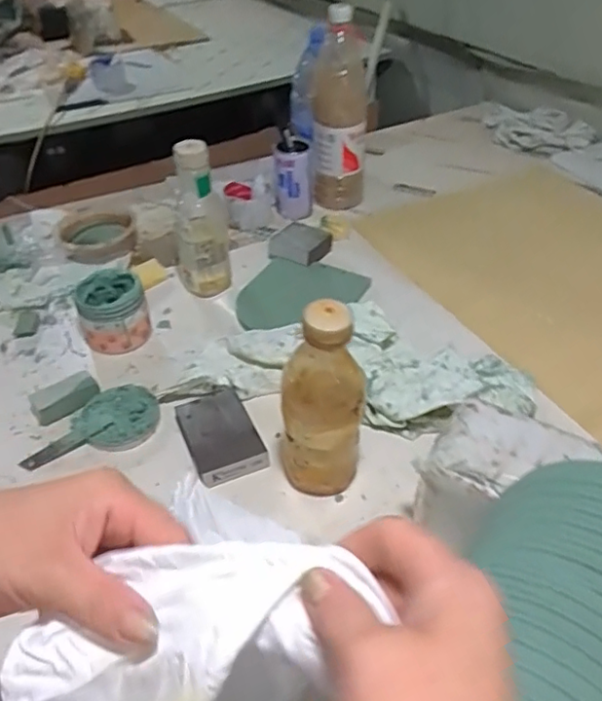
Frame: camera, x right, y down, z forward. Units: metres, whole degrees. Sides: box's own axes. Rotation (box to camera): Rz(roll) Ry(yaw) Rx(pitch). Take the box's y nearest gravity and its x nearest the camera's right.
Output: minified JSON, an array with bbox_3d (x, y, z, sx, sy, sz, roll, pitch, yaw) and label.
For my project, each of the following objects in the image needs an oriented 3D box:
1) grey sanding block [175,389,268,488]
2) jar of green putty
[{"bbox_3d":[-0.084,0.086,0.613,0.072,0.019,0.107,-19,44,-18],"label":"grey sanding block"},{"bbox_3d":[-0.236,-0.049,0.738,0.078,0.076,0.081,-1,41,1],"label":"jar of green putty"}]

